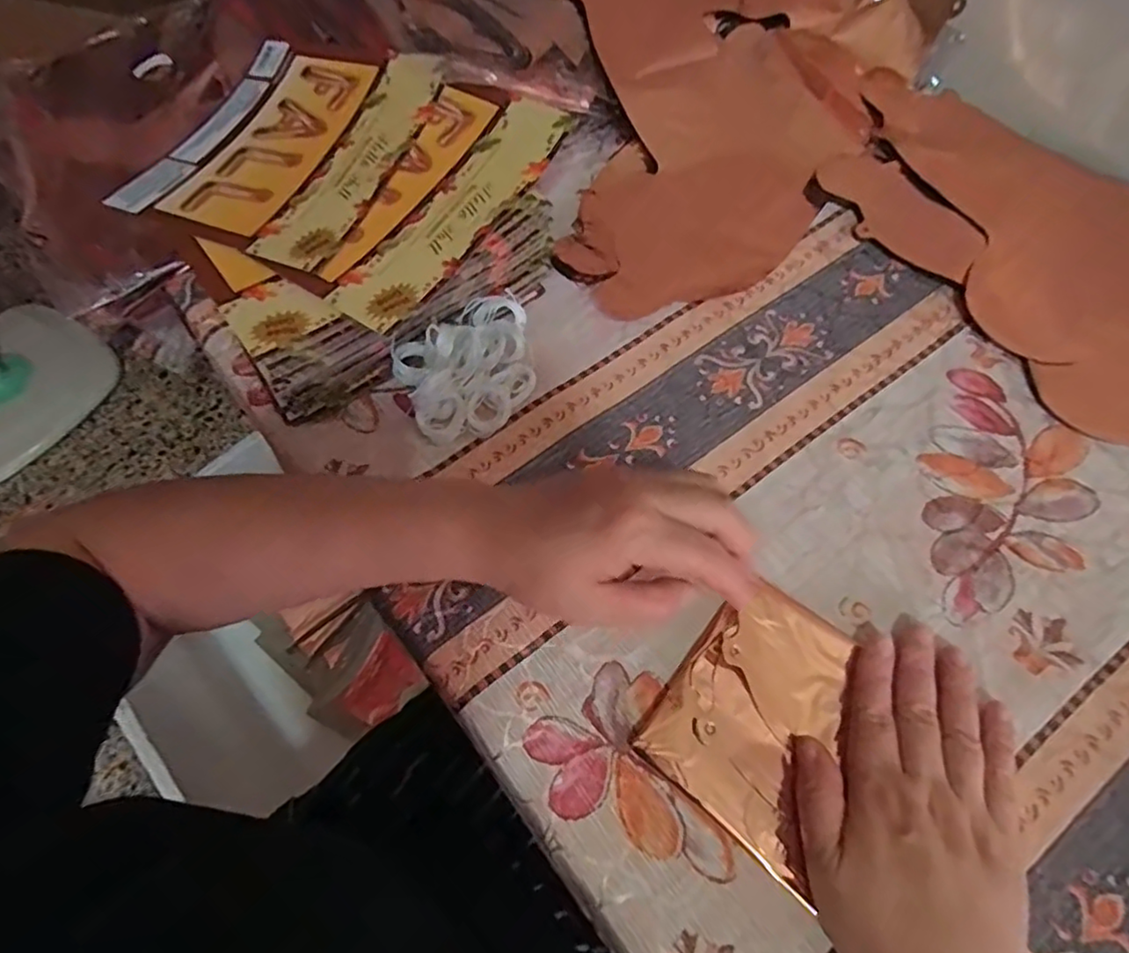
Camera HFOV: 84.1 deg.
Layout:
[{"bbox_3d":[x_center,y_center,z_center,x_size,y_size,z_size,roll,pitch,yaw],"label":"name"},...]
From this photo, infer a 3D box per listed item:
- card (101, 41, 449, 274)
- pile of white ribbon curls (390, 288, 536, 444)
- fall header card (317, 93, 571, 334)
[{"bbox_3d":[-0.186,-0.226,0.424,0.156,0.013,0.185,20,68,12],"label":"card"},{"bbox_3d":[-0.060,-0.072,0.403,0.090,0.039,0.079,-26,66,-8],"label":"pile of white ribbon curls"},{"bbox_3d":[-0.066,-0.165,0.388,0.049,0.015,0.190,32,71,17],"label":"fall header card"}]

